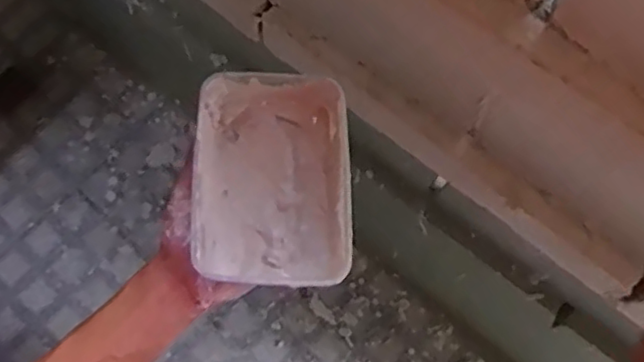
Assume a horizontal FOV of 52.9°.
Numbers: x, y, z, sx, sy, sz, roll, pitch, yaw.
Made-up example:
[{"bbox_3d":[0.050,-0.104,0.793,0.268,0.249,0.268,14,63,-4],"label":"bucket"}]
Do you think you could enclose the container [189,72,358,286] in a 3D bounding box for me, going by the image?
[{"bbox_3d":[-0.037,-0.003,0.501,0.113,0.050,0.171,-2,71,0],"label":"container"}]

